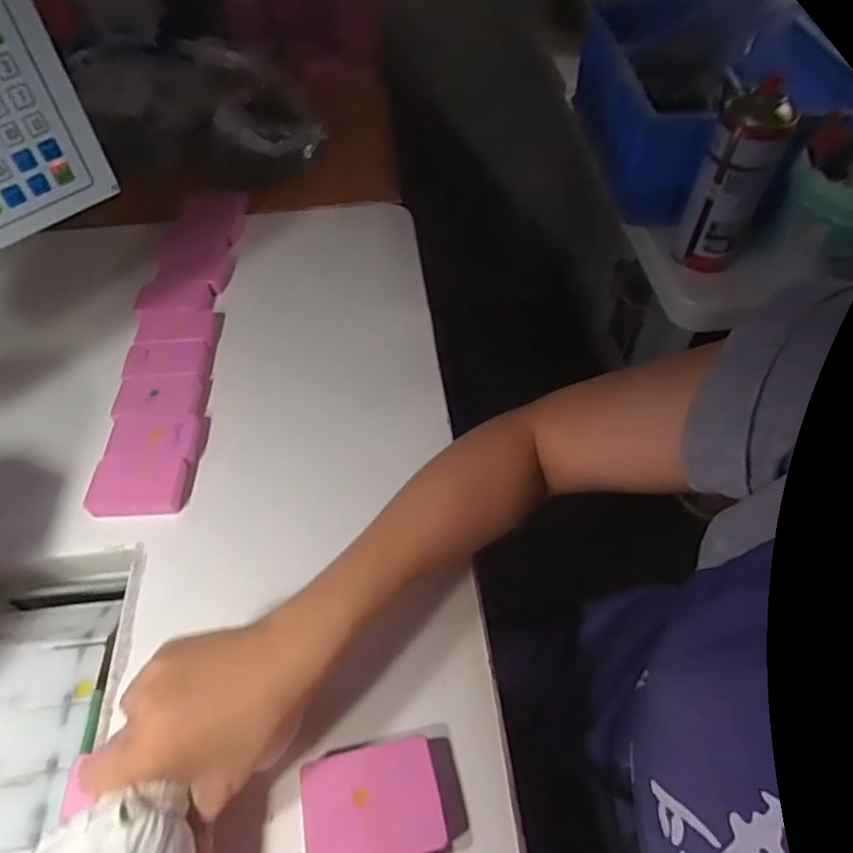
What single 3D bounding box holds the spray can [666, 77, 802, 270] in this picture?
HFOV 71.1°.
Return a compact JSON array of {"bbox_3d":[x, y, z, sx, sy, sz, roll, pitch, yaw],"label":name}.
[{"bbox_3d":[0.280,-0.221,0.549,0.061,0.158,0.047,2,52,4],"label":"spray can"}]

